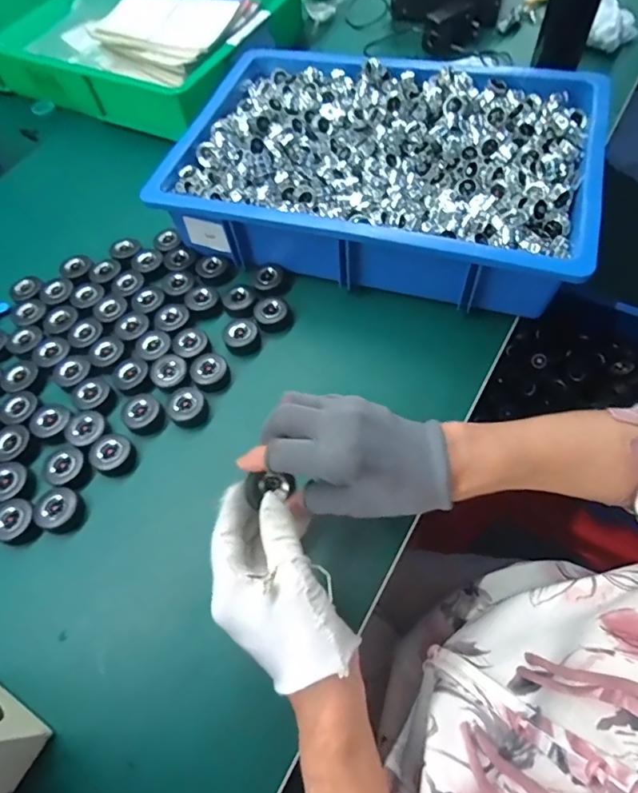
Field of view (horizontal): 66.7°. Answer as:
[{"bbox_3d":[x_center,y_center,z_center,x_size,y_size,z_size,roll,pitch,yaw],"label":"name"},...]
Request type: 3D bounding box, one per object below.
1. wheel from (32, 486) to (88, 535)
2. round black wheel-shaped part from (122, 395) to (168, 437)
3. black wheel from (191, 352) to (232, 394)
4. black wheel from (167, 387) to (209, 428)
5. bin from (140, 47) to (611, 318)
[{"bbox_3d":[-0.229,0.101,0.429,0.041,0.016,0.036,40,70,21],"label":"wheel"},{"bbox_3d":[-0.171,0.019,0.476,0.033,0.024,0.037,40,70,21],"label":"round black wheel-shaped part"},{"bbox_3d":[-0.110,-0.025,0.494,0.038,0.018,0.038,-1,61,2],"label":"black wheel"},{"bbox_3d":[-0.129,0.010,0.477,0.036,0.021,0.038,-1,61,2],"label":"black wheel"},{"bbox_3d":[0.071,-0.264,0.560,0.435,0.095,0.300,15,63,11],"label":"bin"}]

